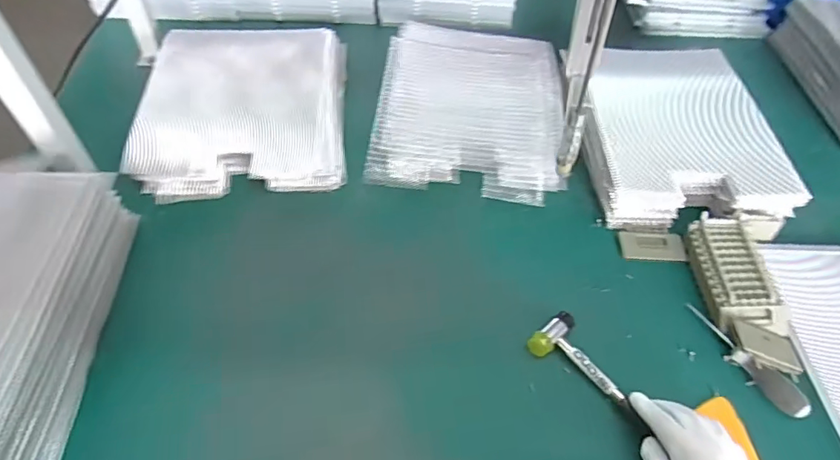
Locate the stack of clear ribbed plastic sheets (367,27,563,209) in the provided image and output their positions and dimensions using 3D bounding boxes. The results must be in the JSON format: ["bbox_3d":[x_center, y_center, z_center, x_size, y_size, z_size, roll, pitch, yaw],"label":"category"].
[{"bbox_3d":[0.084,-0.199,0.797,0.287,0.050,0.359,7,52,1],"label":"stack of clear ribbed plastic sheets"}]

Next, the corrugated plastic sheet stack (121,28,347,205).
[{"bbox_3d":[-0.258,-0.194,0.766,0.282,0.060,0.329,-2,53,-6],"label":"corrugated plastic sheet stack"}]

